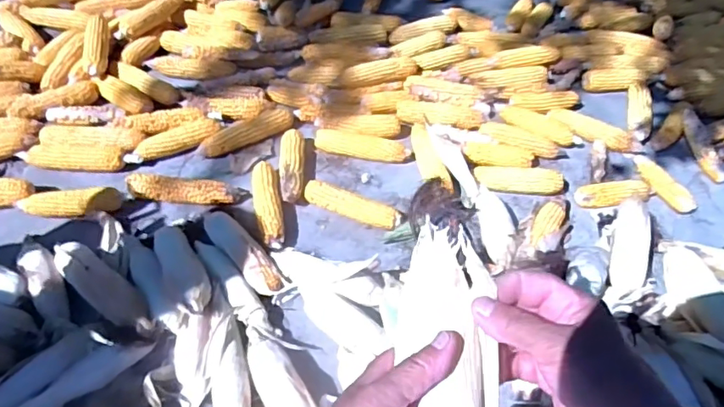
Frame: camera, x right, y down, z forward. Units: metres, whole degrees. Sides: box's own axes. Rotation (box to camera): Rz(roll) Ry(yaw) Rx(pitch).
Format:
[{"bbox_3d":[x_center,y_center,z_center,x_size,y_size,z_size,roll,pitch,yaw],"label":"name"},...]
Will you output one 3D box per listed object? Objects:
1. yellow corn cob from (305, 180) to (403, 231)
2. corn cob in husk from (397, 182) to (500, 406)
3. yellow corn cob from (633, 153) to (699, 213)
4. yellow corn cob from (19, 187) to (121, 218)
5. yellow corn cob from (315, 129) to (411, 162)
[{"bbox_3d":[-0.020,0.005,1.035,0.191,0.040,0.047,15,51,10],"label":"yellow corn cob"},{"bbox_3d":[0.051,0.118,0.327,0.058,0.044,0.288,3,65,-1],"label":"corn cob in husk"},{"bbox_3d":[0.605,-0.045,1.080,0.038,0.037,0.161,-14,53,-14],"label":"yellow corn cob"},{"bbox_3d":[-0.540,-0.001,0.996,0.179,0.042,0.047,-4,51,-6],"label":"yellow corn cob"},{"bbox_3d":[-0.001,-0.124,1.145,0.205,0.038,0.047,13,50,8],"label":"yellow corn cob"}]

